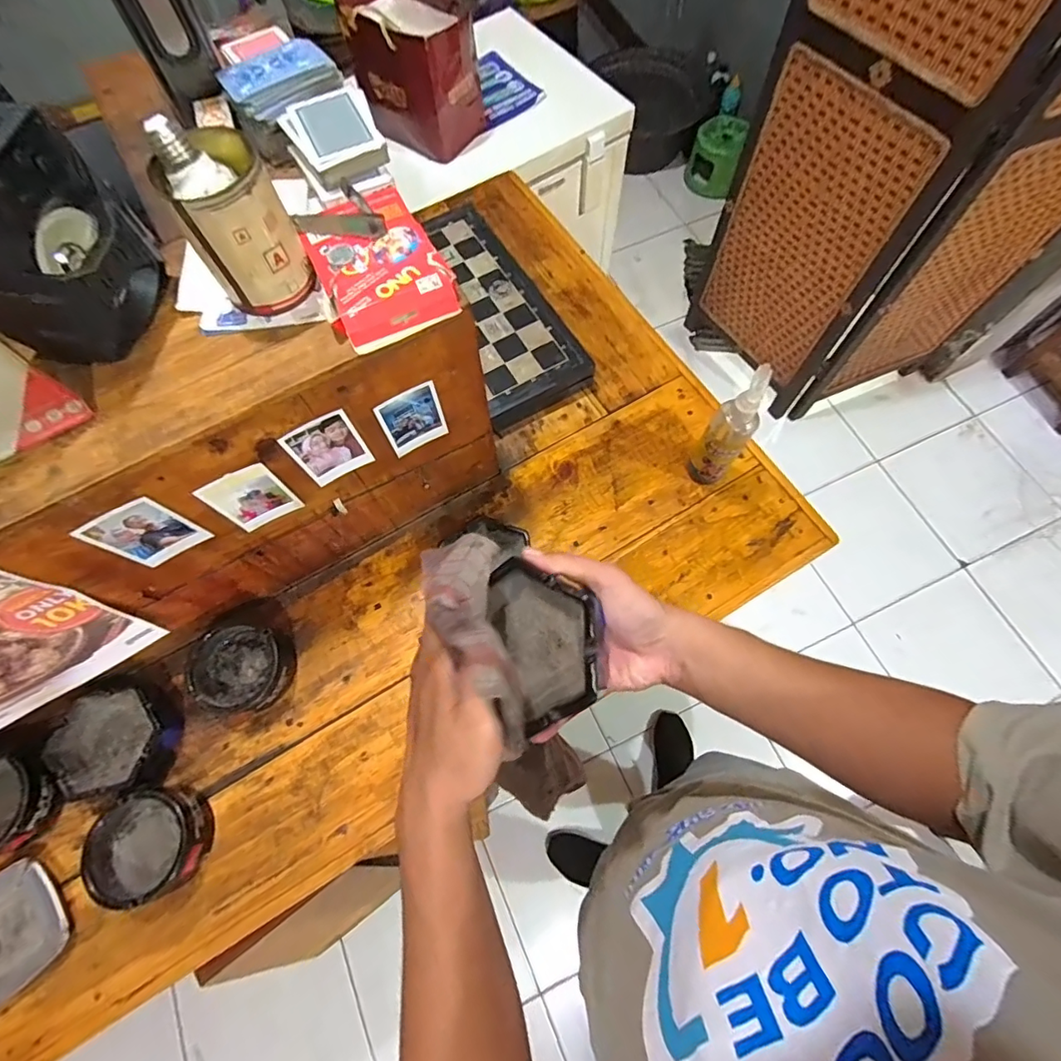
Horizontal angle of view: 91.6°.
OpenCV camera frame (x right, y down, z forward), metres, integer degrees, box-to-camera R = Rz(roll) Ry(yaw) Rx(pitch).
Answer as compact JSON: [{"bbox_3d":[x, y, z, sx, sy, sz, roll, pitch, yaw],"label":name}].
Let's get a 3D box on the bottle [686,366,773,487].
[{"bbox_3d":[0.234,-0.116,0.608,0.049,0.191,0.047,33,73,13],"label":"bottle"}]

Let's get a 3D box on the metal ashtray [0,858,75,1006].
[{"bbox_3d":[-0.534,0.410,0.523,0.113,0.019,0.108,-37,73,-12],"label":"metal ashtray"}]

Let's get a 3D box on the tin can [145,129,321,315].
[{"bbox_3d":[-0.216,-0.224,0.387,0.070,0.099,0.064,0,69,1],"label":"tin can"}]

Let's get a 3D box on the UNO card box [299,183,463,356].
[{"bbox_3d":[-0.131,-0.223,0.427,0.099,0.030,0.141,-25,71,-8],"label":"UNO card box"}]

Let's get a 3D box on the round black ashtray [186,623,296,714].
[{"bbox_3d":[-0.331,0.159,0.596,0.098,0.048,0.095,0,69,1],"label":"round black ashtray"}]

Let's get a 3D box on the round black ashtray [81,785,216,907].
[{"bbox_3d":[-0.391,0.322,0.534,0.112,0.040,0.102,0,69,1],"label":"round black ashtray"}]

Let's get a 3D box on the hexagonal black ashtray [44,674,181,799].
[{"bbox_3d":[-0.459,0.225,0.574,0.117,0.039,0.125,-11,69,-3],"label":"hexagonal black ashtray"}]

